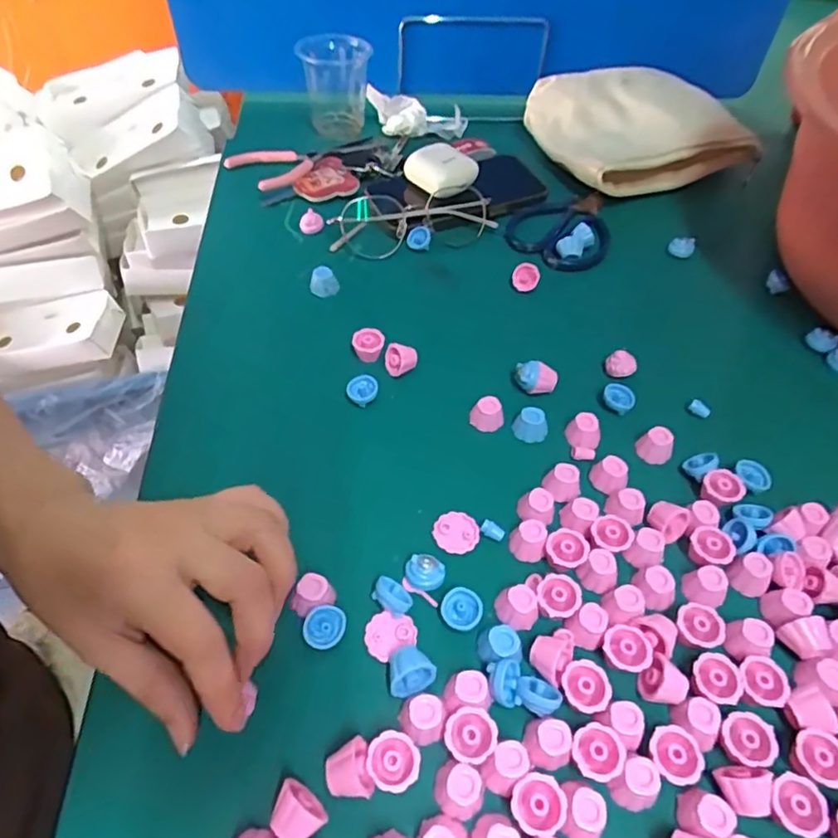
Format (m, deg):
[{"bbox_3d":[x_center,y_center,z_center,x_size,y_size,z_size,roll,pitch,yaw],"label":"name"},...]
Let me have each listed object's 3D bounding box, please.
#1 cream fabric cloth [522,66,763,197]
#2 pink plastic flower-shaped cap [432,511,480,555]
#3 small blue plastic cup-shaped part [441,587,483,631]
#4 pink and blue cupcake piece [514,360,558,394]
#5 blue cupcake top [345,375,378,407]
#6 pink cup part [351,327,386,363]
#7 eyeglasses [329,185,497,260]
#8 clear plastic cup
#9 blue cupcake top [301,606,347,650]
[{"bbox_3d":[0.193,-0.267,0.544,0.168,0.068,0.142,-19,54,-18],"label":"cream fabric cloth"},{"bbox_3d":[0.019,0.058,0.307,0.022,0.004,0.023,1,51,-2],"label":"pink plastic flower-shaped cap"},{"bbox_3d":[0.020,0.089,0.278,0.019,0.007,0.016,34,57,23],"label":"small blue plastic cup-shaped part"},{"bbox_3d":[0.073,-0.025,0.368,0.026,0.020,0.016,8,51,3],"label":"pink and blue cupcake piece"},{"bbox_3d":[-0.034,-0.017,0.361,0.018,0.011,0.015,-15,53,-15],"label":"blue cupcake top"},{"bbox_3d":[-0.033,-0.047,0.383,0.020,0.020,0.017,2,51,-1],"label":"pink cup part"},{"bbox_3d":[-0.004,-0.157,0.468,0.133,0.028,0.043,-8,51,-9],"label":"eyeglasses"},{"bbox_3d":[-0.080,-0.316,0.560,0.062,0.070,0.058,1,51,-2],"label":"clear plastic cup"},{"bbox_3d":[-0.043,0.095,0.270,0.020,0.004,0.018,-8,75,-16],"label":"blue cupcake top"}]

